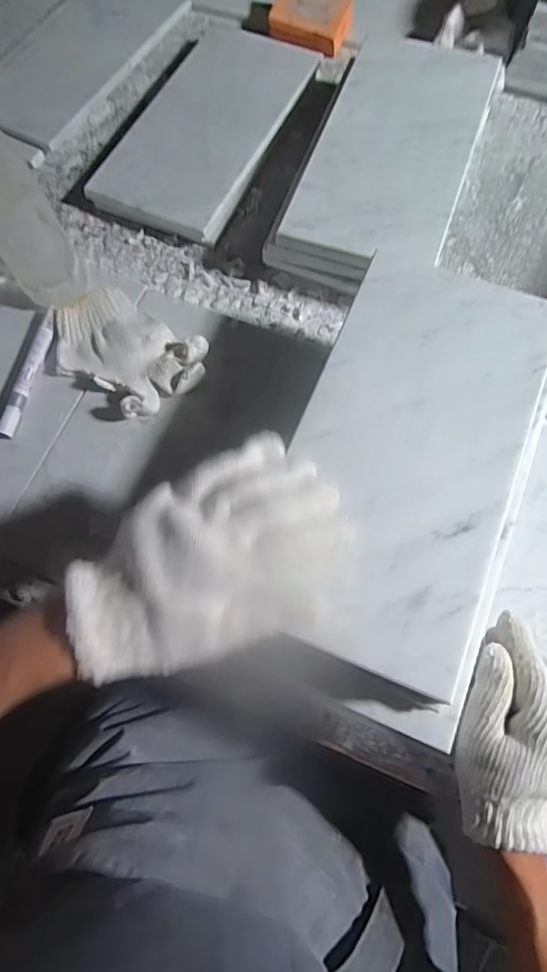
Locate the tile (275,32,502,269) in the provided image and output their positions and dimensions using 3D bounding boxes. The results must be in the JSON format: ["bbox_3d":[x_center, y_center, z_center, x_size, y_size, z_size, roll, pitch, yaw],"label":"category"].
[{"bbox_3d":[0.126,-0.350,0.510,0.150,0.013,0.314,19,70,8],"label":"tile"}]

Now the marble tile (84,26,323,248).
[{"bbox_3d":[-0.078,-0.429,0.595,0.165,0.018,0.310,25,73,9],"label":"marble tile"}]

